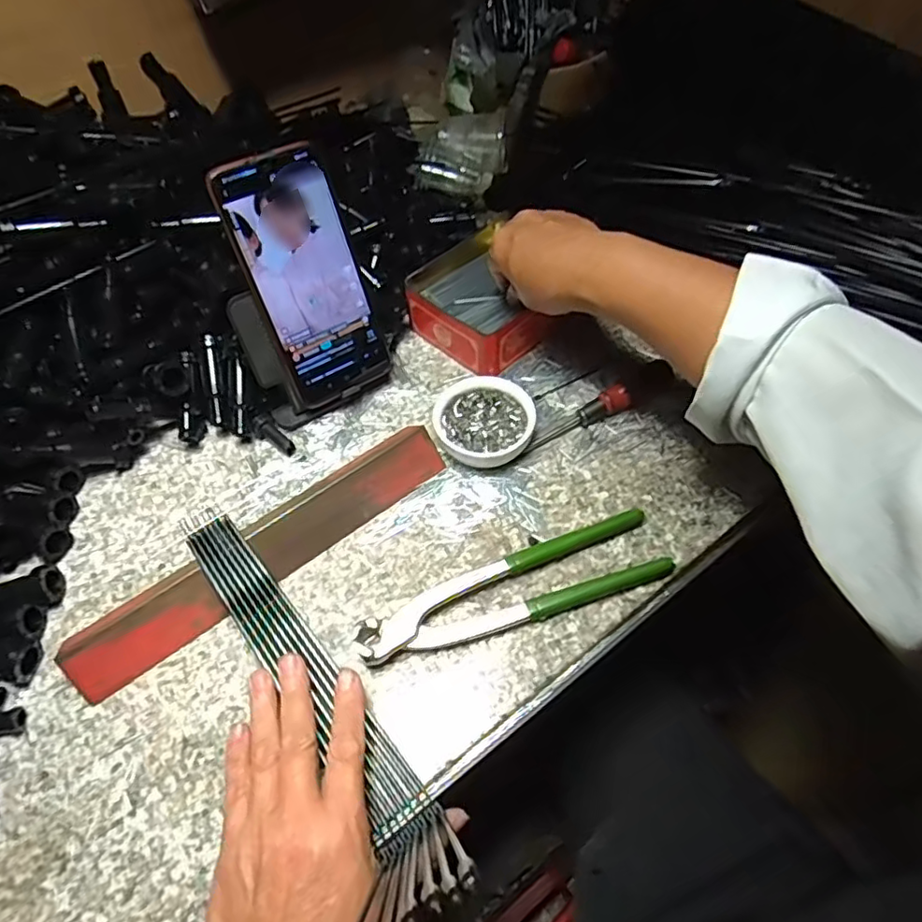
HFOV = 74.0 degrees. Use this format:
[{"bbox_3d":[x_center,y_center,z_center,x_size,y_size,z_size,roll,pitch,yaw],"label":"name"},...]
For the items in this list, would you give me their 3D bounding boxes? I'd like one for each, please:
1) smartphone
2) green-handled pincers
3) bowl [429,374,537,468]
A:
[{"bbox_3d":[-0.104,-0.124,0.426,0.077,0.164,0.007,-31,34,-18],"label":"smartphone"},{"bbox_3d":[0.033,0.079,0.381,0.195,0.016,0.046,-18,56,-9],"label":"green-handled pincers"},{"bbox_3d":[0.016,-0.028,0.448,0.069,0.024,0.069,-2,55,2],"label":"bowl"}]

